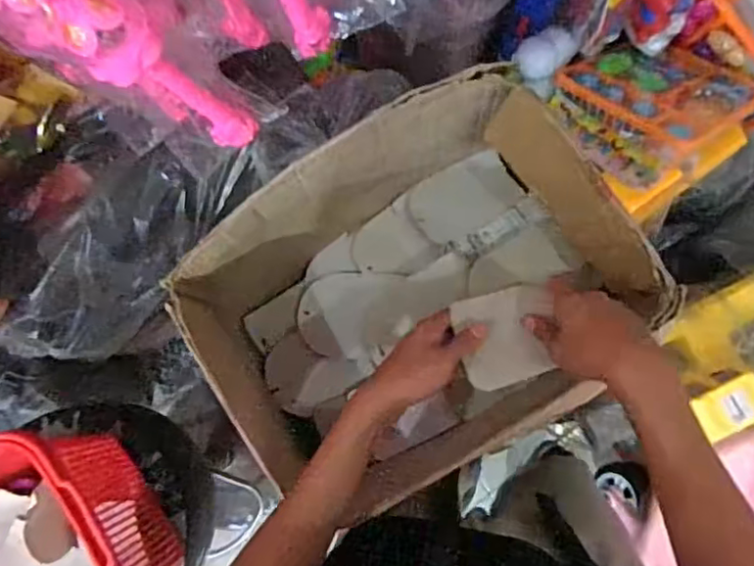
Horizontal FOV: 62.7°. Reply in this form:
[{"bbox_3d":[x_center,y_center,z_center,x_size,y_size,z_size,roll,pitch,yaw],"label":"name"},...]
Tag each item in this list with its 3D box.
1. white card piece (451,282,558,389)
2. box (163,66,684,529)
[{"bbox_3d":[0.133,0.053,0.632,0.094,0.015,0.097,-14,67,6],"label":"white card piece"},{"bbox_3d":[0.043,0.025,0.765,0.452,0.296,0.350,-32,82,1],"label":"box"}]

